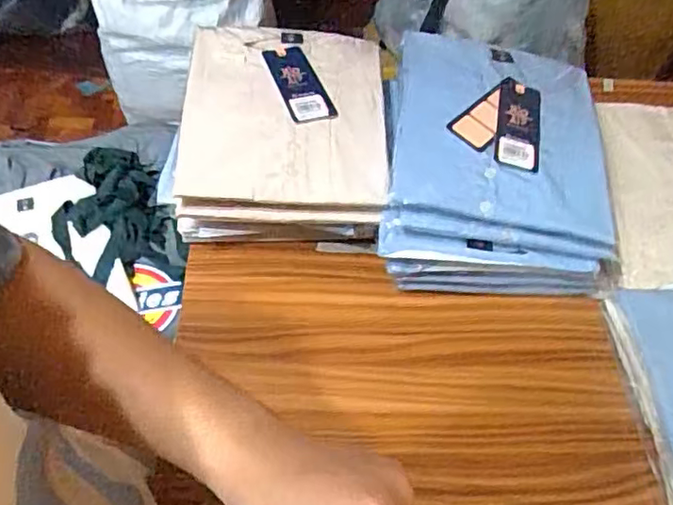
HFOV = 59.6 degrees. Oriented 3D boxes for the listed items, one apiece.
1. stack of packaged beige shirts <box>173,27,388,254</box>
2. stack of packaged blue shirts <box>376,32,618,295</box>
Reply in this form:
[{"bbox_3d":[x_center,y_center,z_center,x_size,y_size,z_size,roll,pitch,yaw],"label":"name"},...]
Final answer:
[{"bbox_3d":[-0.056,-0.131,0.659,0.204,0.117,0.243,2,58,-2],"label":"stack of packaged beige shirts"},{"bbox_3d":[0.170,-0.104,0.642,0.238,0.128,0.270,4,58,-1],"label":"stack of packaged blue shirts"}]

